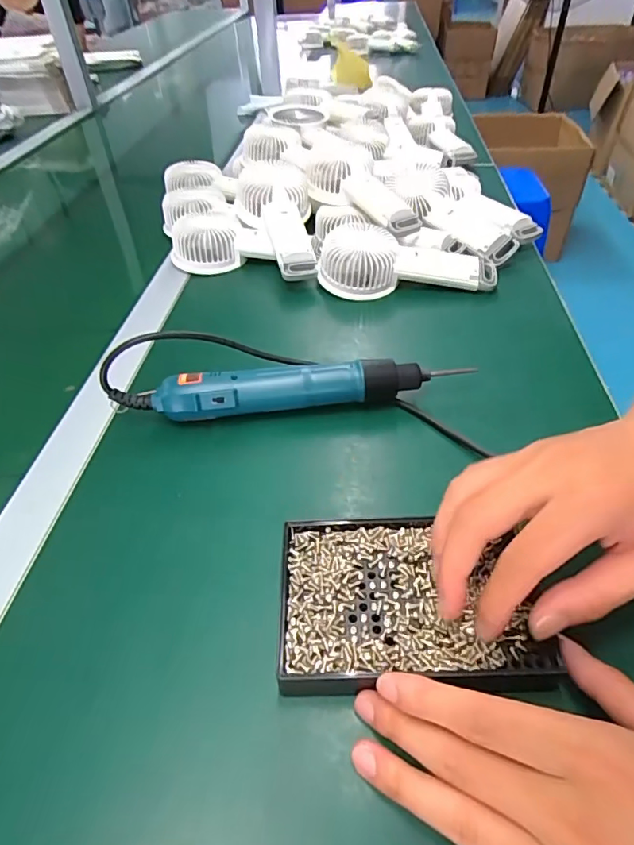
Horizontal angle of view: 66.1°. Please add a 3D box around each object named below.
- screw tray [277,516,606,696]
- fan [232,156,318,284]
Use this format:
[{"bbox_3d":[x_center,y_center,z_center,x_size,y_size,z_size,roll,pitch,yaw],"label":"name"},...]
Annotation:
[{"bbox_3d":[0.057,0.094,0.264,0.151,0.018,0.091,-2,45,1],"label":"screw tray"},{"bbox_3d":[-0.041,-0.232,0.551,0.086,0.045,0.189,-11,64,-9],"label":"fan"}]

